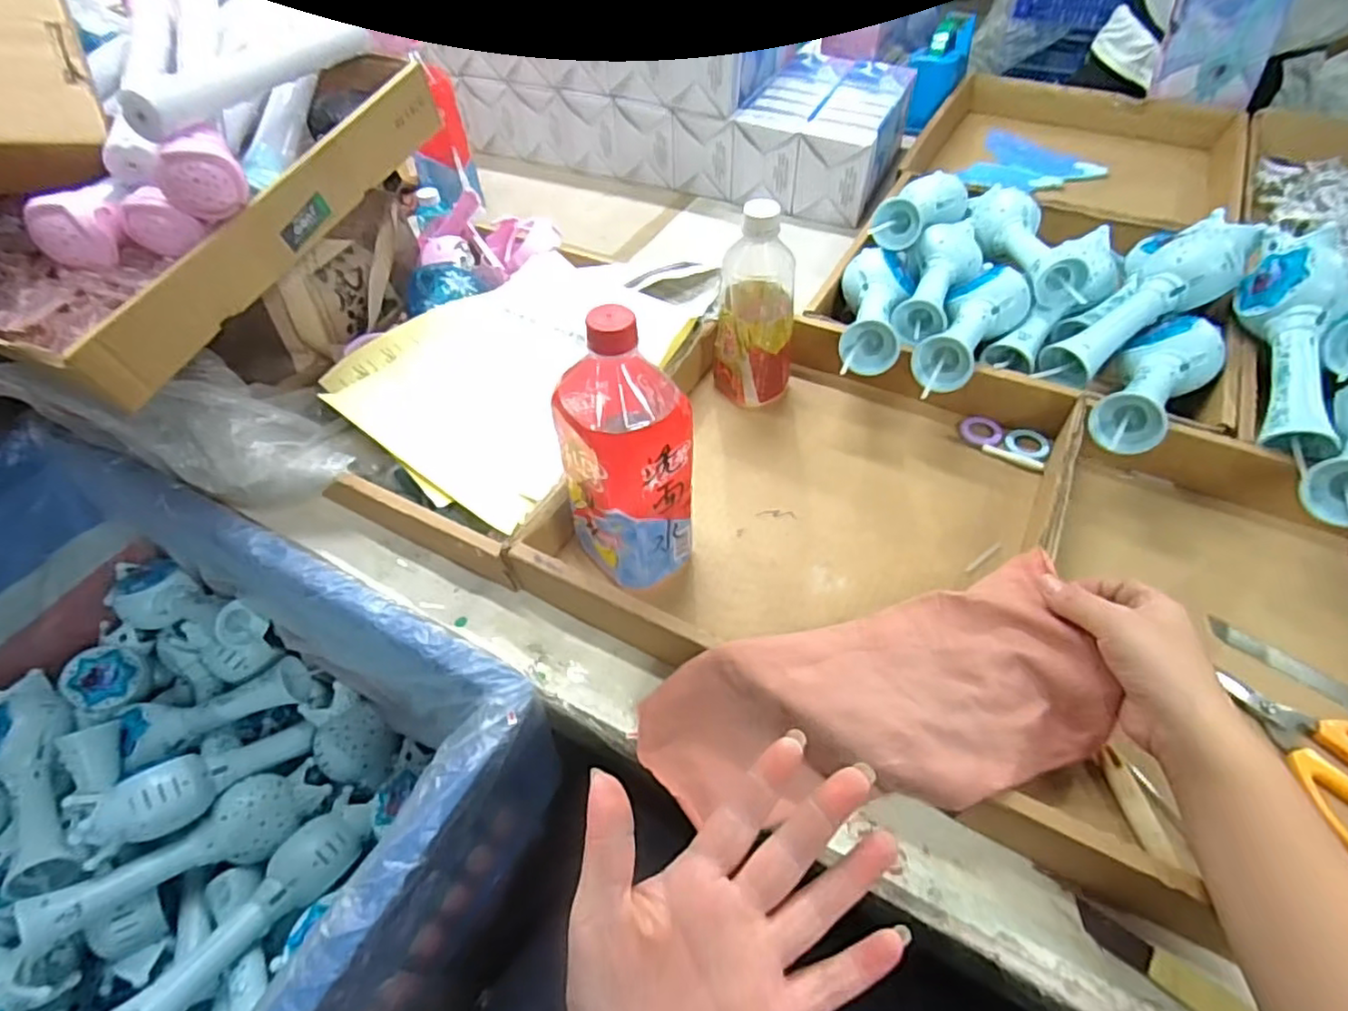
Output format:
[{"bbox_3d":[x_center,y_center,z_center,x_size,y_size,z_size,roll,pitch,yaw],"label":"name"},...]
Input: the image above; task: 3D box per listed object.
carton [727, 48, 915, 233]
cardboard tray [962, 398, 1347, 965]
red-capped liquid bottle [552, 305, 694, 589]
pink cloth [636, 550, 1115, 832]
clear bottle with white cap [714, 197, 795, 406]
[{"bbox_3d":[0.208,-0.513,0.916,0.181,0.108,0.237,18,54,18],"label":"carton"},{"bbox_3d":[0.416,0.105,0.428,0.346,0.075,0.376,23,56,20],"label":"cardboard tray"},{"bbox_3d":[-0.034,-0.027,0.462,0.076,0.224,0.073,-34,57,-22],"label":"red-capped liquid bottle"},{"bbox_3d":[0.119,0.122,0.423,0.285,0.059,0.138,-12,51,4],"label":"pink cloth"},{"bbox_3d":[0.075,-0.184,0.610,0.071,0.185,0.081,1,51,4],"label":"clear bottle with white cap"}]

